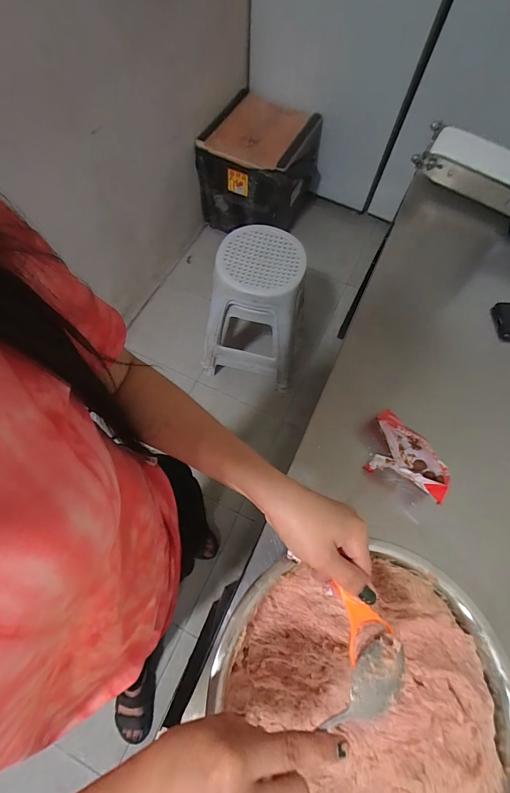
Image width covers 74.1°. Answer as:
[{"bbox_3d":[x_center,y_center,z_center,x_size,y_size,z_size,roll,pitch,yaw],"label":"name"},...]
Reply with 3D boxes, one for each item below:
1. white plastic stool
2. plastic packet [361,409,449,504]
[{"bbox_3d":[0.004,-0.297,1.195,0.323,0.468,0.279,13,68,3],"label":"white plastic stool"},{"bbox_3d":[0.228,0.087,0.503,0.118,0.044,0.093,31,70,10],"label":"plastic packet"}]

